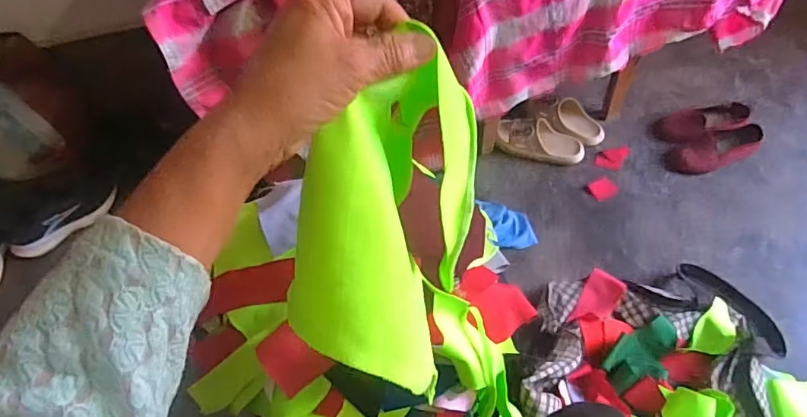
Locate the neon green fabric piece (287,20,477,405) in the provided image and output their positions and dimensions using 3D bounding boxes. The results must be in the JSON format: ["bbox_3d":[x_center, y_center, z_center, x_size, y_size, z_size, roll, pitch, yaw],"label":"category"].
[{"bbox_3d":[-0.007,0.005,0.333,0.097,0.136,0.173,12,55,5],"label":"neon green fabric piece"}]

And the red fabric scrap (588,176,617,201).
[{"bbox_3d":[0.464,-0.045,1.193,0.061,0.006,0.058,-2,54,2],"label":"red fabric scrap"}]

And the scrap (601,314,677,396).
[{"bbox_3d":[0.422,0.262,0.908,0.150,0.049,0.087,-22,56,-12],"label":"scrap"}]

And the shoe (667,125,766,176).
[{"bbox_3d":[0.734,-0.143,1.214,0.208,0.059,0.091,-21,56,-11],"label":"shoe"}]

